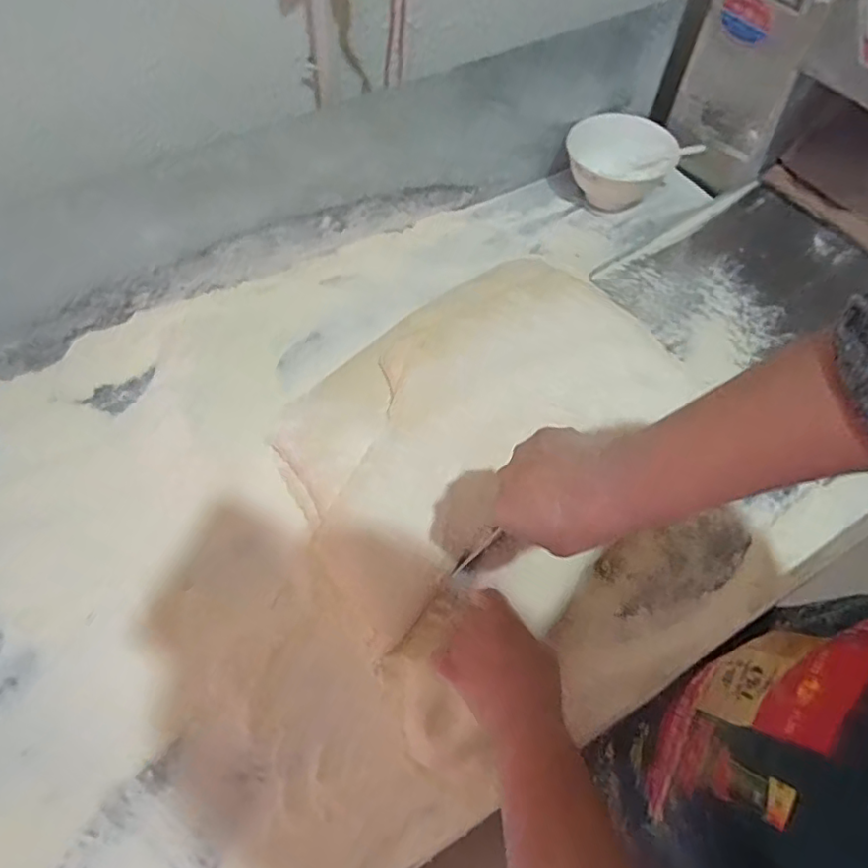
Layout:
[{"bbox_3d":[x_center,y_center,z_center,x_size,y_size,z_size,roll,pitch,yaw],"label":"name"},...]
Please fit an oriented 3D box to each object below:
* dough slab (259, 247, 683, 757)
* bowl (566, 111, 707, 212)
[{"bbox_3d":[0.045,0.007,0.587,0.311,0.069,0.454,39,67,18],"label":"dough slab"},{"bbox_3d":[0.248,-0.367,0.805,0.140,0.079,0.133,1,61,-1],"label":"bowl"}]

